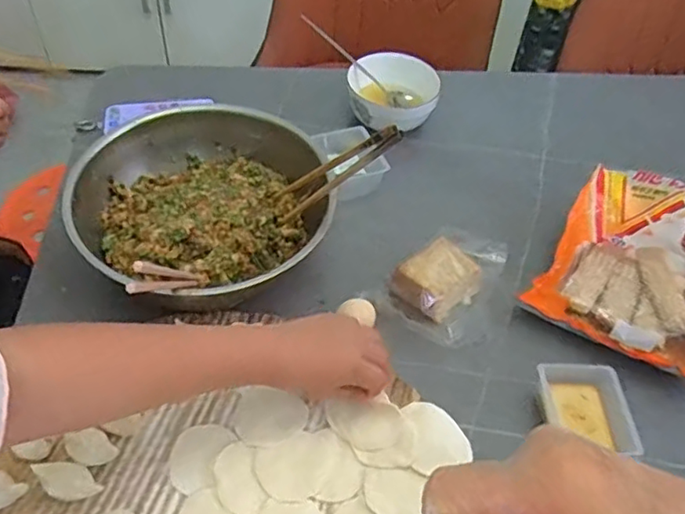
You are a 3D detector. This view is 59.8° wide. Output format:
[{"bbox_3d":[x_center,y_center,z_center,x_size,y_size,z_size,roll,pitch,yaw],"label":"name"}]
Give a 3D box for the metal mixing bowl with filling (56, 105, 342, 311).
[{"bbox_3d":[-0.149,-0.059,0.642,0.258,0.074,0.236,3,50,-3],"label":"metal mixing bowl with filling"}]

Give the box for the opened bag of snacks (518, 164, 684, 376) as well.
[{"bbox_3d":[0.346,-0.001,0.654,0.199,0.080,0.238,31,54,19],"label":"opened bag of snacks"}]

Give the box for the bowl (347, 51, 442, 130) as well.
[{"bbox_3d":[0.066,-0.222,0.813,0.123,0.048,0.121,3,50,-3],"label":"bowl"}]

